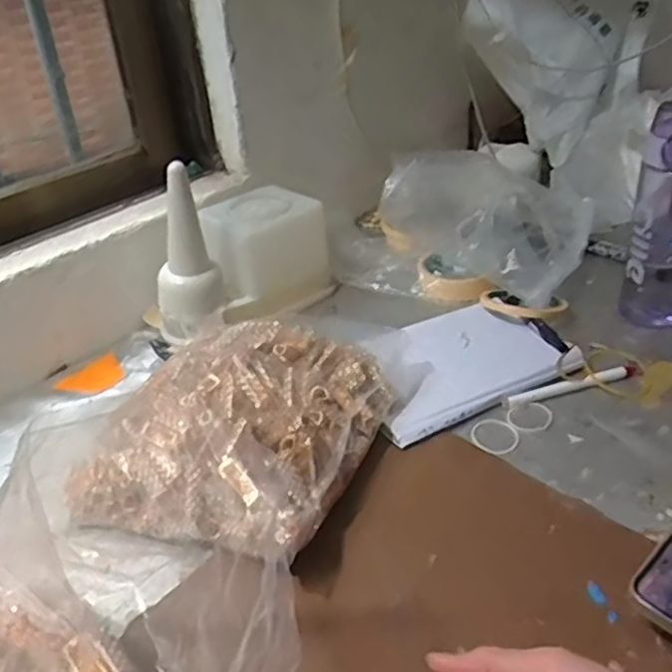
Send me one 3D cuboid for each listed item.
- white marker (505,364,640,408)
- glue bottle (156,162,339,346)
[{"bbox_3d":[0.221,0.045,0.648,0.144,0.010,0.018,-14,34,-14],"label":"white marker"},{"bbox_3d":[-0.103,-0.100,0.767,0.197,0.160,0.080,-29,40,-33],"label":"glue bottle"}]

